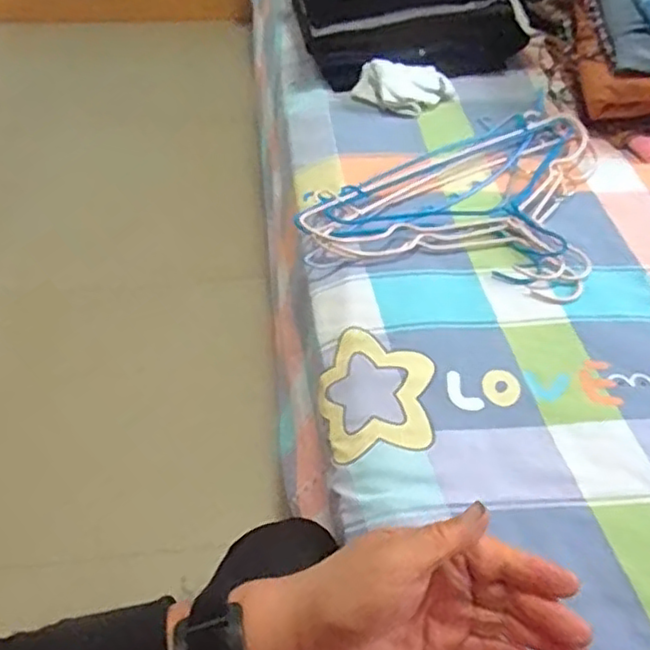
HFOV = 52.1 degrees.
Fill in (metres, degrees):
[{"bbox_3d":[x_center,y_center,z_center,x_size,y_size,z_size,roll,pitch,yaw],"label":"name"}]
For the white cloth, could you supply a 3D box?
[{"bbox_3d":[0.126,-0.360,1.010,0.153,0.044,0.088,-4,52,-9],"label":"white cloth"}]

